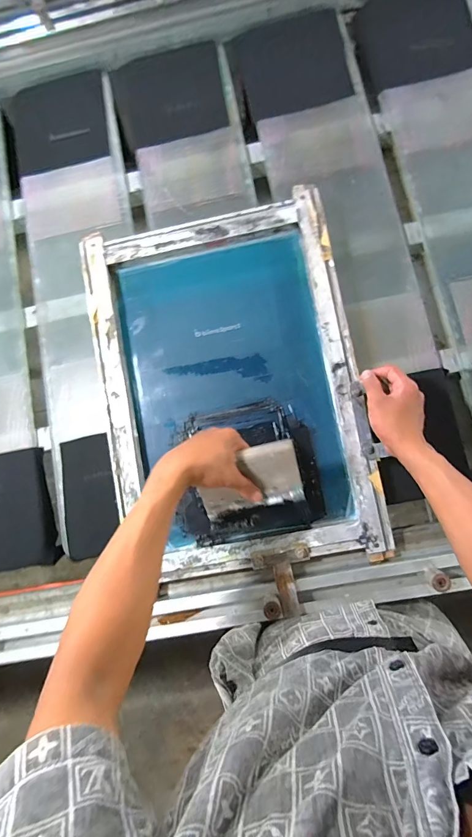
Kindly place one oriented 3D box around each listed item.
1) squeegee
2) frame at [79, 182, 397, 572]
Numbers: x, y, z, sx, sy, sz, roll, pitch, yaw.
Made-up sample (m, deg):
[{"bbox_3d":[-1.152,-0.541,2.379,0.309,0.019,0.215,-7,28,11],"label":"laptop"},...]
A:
[{"bbox_3d":[0.016,0.079,0.477,0.131,0.022,0.082,-14,115,9],"label":"squeegee"},{"bbox_3d":[-0.012,-0.048,0.577,0.383,0.034,0.528,-10,85,4],"label":"frame"}]

